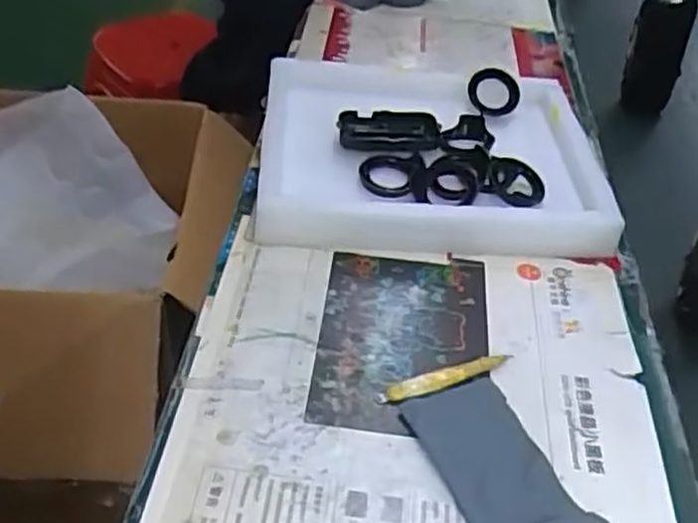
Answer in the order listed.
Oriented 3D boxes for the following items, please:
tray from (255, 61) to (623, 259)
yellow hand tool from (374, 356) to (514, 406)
[{"bbox_3d":[0.093,-0.128,0.811,0.364,0.049,0.292,3,41,-5],"label":"tray"},{"bbox_3d":[0.080,0.095,0.608,0.119,0.007,0.017,-11,45,-20],"label":"yellow hand tool"}]

